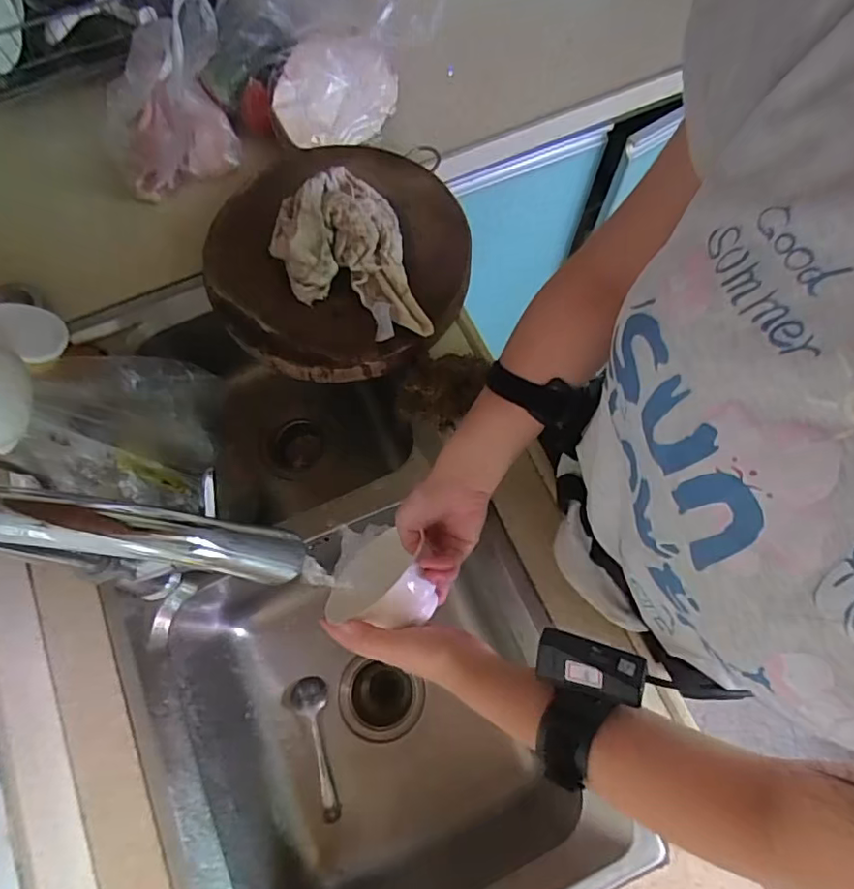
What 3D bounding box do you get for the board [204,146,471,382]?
[{"bbox_3d":[-0.099,-0.221,0.653,0.286,0.034,0.302,0,70,1],"label":"board"}]

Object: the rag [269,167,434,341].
[{"bbox_3d":[-0.089,-0.206,0.611,0.134,0.054,0.204,-16,71,-4],"label":"rag"}]

